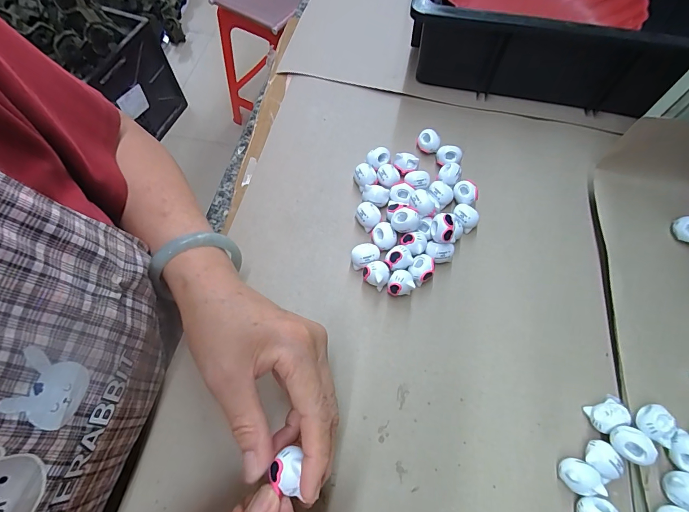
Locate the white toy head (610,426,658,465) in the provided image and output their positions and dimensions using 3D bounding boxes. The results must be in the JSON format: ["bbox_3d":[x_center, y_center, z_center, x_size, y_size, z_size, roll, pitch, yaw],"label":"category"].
[{"bbox_3d":[0.201,0.131,0.244,0.019,0.016,0.022,12,65,5],"label":"white toy head"}]

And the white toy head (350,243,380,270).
[{"bbox_3d":[0.019,0.001,0.320,0.025,0.021,0.022,11,65,4],"label":"white toy head"}]

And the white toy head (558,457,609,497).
[{"bbox_3d":[0.167,0.157,0.249,0.024,0.020,0.021,11,65,4],"label":"white toy head"}]

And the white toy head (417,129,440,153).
[{"bbox_3d":[0.089,-0.121,0.375,0.023,0.022,0.018,19,66,8],"label":"white toy head"}]

